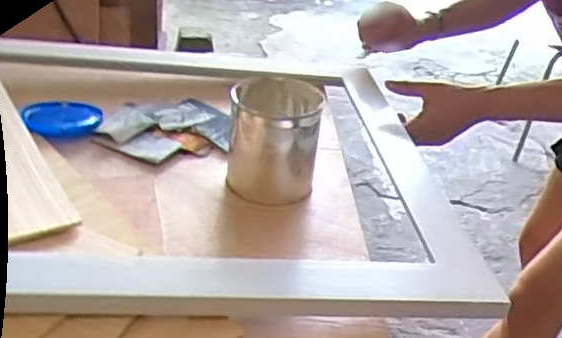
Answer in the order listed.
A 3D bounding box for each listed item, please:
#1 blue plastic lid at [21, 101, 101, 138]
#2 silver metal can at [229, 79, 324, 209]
[{"bbox_3d":[-0.277,-0.067,0.809,0.094,0.018,0.098,5,32,-3],"label":"blue plastic lid"},{"bbox_3d":[-0.009,-0.037,0.724,0.101,0.114,0.107,8,31,1],"label":"silver metal can"}]

